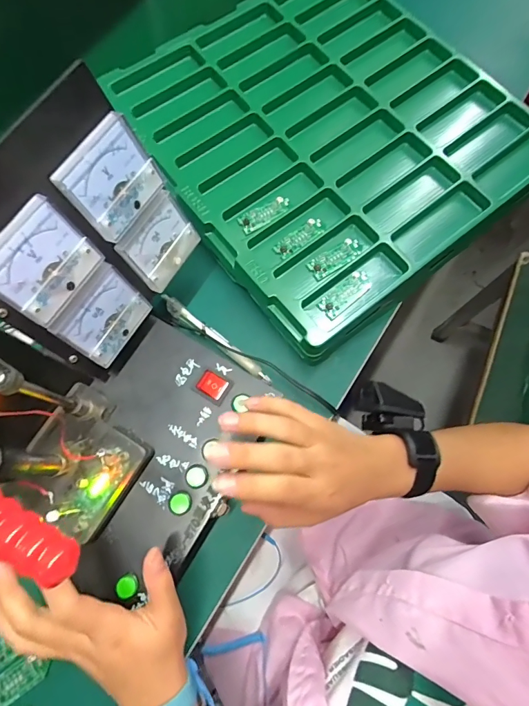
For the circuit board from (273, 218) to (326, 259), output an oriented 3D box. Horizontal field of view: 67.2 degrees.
[{"bbox_3d":[0.036,-0.119,0.412,0.058,0.005,0.022,-37,74,-9],"label":"circuit board"}]

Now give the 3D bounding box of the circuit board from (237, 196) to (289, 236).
[{"bbox_3d":[0.001,-0.147,0.419,0.057,0.004,0.021,-34,74,-8],"label":"circuit board"}]

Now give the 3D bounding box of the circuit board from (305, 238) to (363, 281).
[{"bbox_3d":[0.073,-0.097,0.405,0.060,0.004,0.022,-33,74,-8],"label":"circuit board"}]

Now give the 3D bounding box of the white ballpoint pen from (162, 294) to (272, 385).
[{"bbox_3d":[-0.051,-0.015,0.412,0.143,0.010,0.015,37,76,10],"label":"white ballpoint pen"}]

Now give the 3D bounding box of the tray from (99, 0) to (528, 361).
[{"bbox_3d":[0.071,-0.256,0.457,0.383,0.051,0.397,-38,75,-9],"label":"tray"}]

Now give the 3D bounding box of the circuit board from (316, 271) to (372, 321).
[{"bbox_3d":[0.080,-0.059,0.391,0.059,0.004,0.024,-41,75,-10],"label":"circuit board"}]

